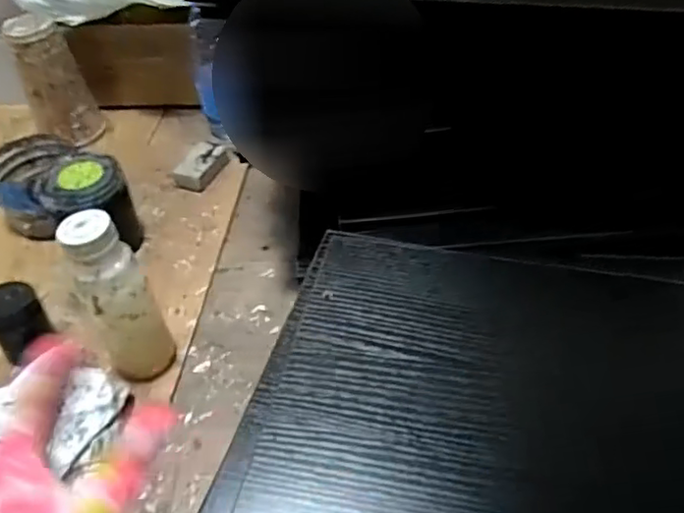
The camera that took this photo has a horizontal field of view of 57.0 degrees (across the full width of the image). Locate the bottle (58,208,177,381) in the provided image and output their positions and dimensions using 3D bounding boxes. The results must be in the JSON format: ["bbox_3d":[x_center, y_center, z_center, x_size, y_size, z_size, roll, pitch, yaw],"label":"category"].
[{"bbox_3d":[-0.188,0.039,0.538,0.058,0.169,0.056,-25,50,-20],"label":"bottle"}]

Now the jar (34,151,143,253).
[{"bbox_3d":[-0.268,-0.050,0.679,0.081,0.101,0.076,-2,46,2],"label":"jar"}]

